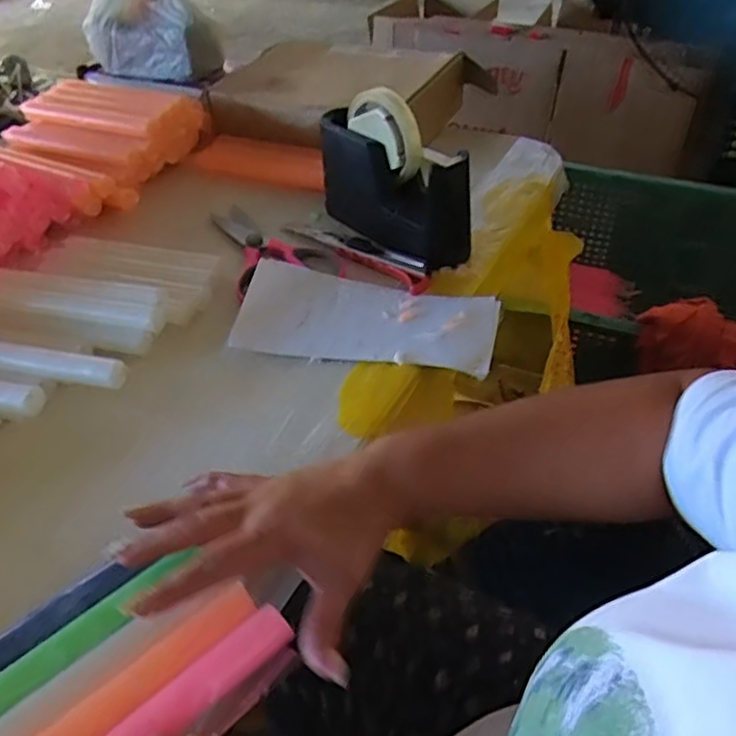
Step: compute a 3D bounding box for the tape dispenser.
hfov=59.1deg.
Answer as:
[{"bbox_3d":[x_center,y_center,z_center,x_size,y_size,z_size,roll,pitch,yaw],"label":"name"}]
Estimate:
[{"bbox_3d":[0.022,-0.188,0.626,0.060,0.120,0.176,-33,51,-27],"label":"tape dispenser"}]

